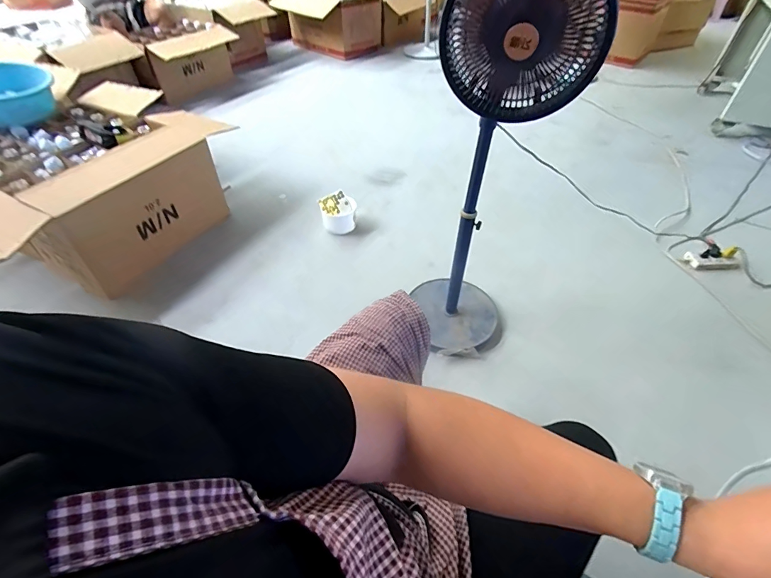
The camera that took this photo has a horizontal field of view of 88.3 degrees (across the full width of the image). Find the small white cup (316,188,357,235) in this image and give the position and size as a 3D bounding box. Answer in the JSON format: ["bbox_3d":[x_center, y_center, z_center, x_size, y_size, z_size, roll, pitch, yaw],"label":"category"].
[{"bbox_3d":[-0.212,-0.331,1.781,0.155,0.168,0.135,7,46,7],"label":"small white cup"}]

